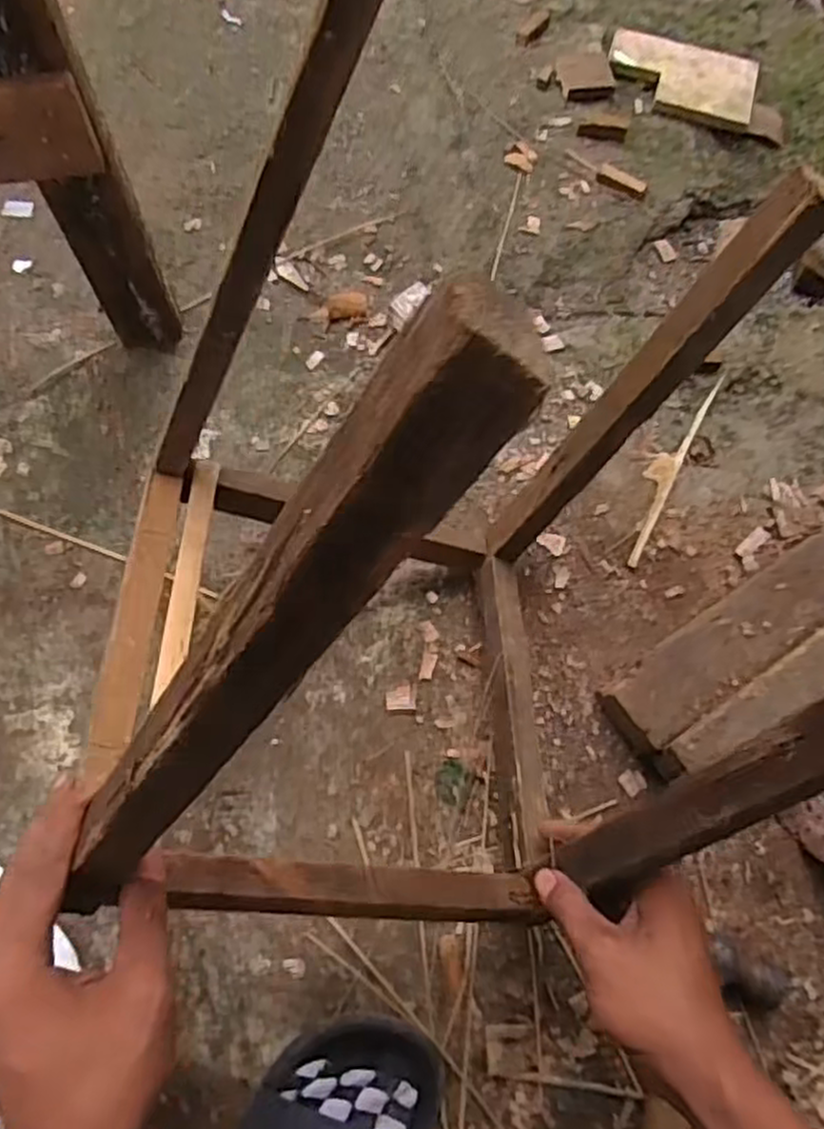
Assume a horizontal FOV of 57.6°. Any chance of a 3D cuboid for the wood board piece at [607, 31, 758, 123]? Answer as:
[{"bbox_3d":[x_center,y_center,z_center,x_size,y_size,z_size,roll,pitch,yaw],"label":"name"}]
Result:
[{"bbox_3d":[0.315,-0.573,0.876,0.175,0.017,0.094,22,70,6],"label":"wood board piece"}]

